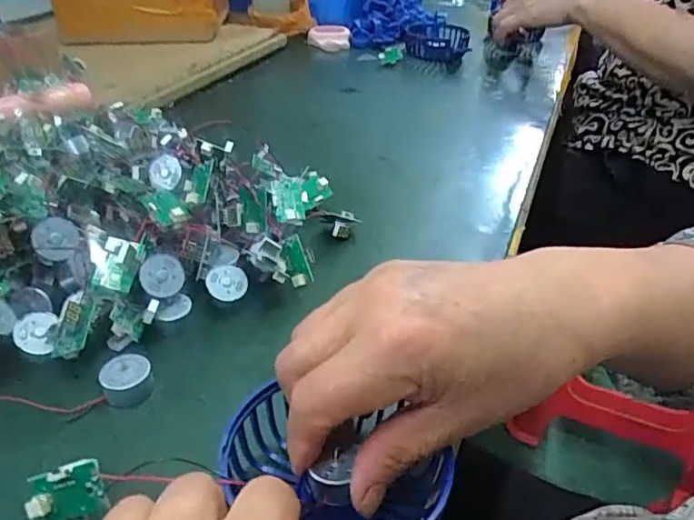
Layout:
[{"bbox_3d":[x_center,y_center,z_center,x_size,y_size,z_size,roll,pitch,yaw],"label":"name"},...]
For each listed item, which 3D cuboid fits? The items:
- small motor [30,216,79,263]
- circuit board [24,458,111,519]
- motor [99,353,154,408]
[{"bbox_3d":[-0.163,-0.012,0.316,0.023,0.023,0.012,-10,9,-23],"label":"small motor"},{"bbox_3d":[-0.110,0.094,0.223,0.030,0.026,0.006,-13,6,2],"label":"circuit board"},{"bbox_3d":[-0.109,0.060,0.281,0.023,0.016,0.020,-16,37,-23],"label":"motor"}]

